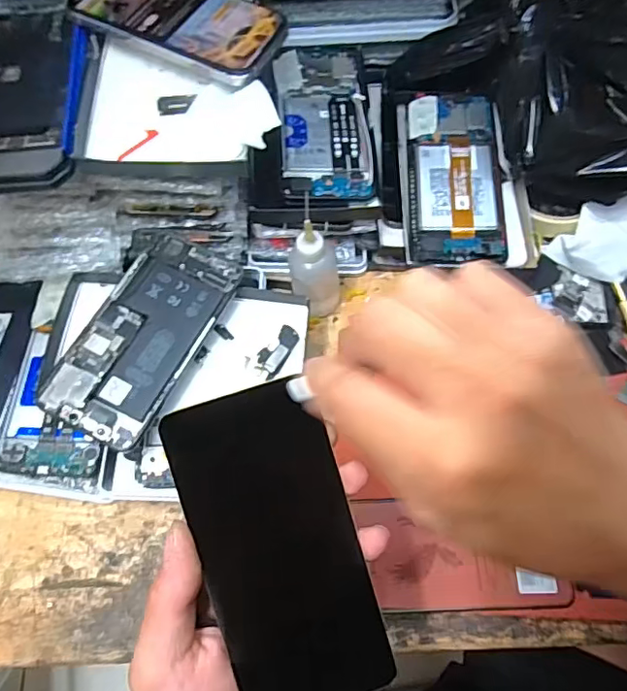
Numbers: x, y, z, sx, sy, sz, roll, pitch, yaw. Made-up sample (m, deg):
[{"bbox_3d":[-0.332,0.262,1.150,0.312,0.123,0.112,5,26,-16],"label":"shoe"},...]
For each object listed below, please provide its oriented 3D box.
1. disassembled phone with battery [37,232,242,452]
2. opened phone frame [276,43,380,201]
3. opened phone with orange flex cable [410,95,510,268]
[{"bbox_3d":[-0.117,-0.009,0.382,0.079,0.009,0.151,29,69,6],"label":"disassembled phone with battery"},{"bbox_3d":[0.009,-0.188,0.451,0.073,0.004,0.158,-2,69,-6],"label":"opened phone frame"},{"bbox_3d":[0.114,-0.138,0.441,0.072,0.011,0.162,2,68,2],"label":"opened phone with orange flex cable"}]

